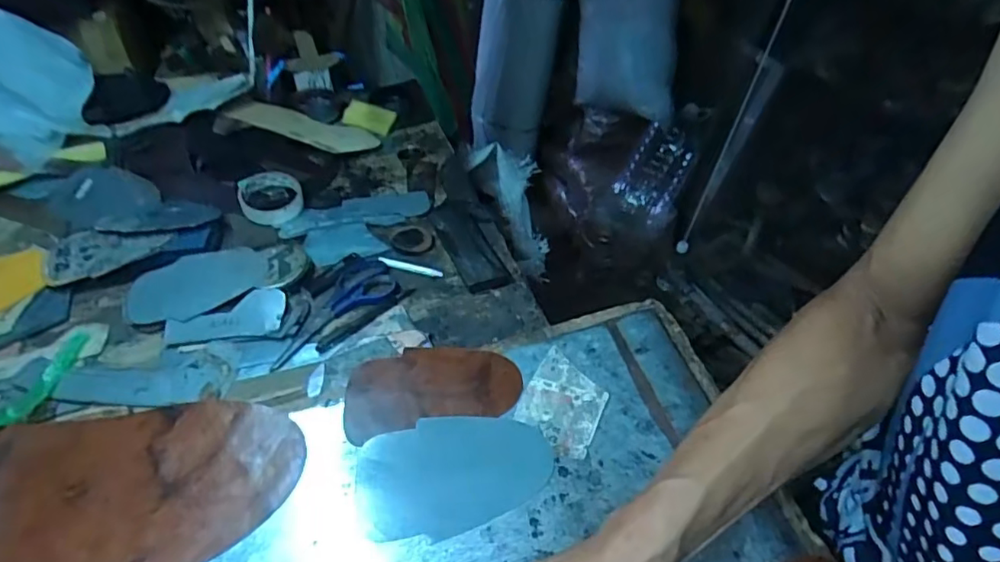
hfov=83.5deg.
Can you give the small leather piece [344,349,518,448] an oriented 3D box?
[{"bbox_3d":[-0.066,0.099,0.538,0.163,0.007,0.091,-11,47,-4],"label":"small leather piece"}]

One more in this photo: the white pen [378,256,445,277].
[{"bbox_3d":[-0.112,-0.019,0.689,0.087,0.004,0.012,14,46,17],"label":"white pen"}]

